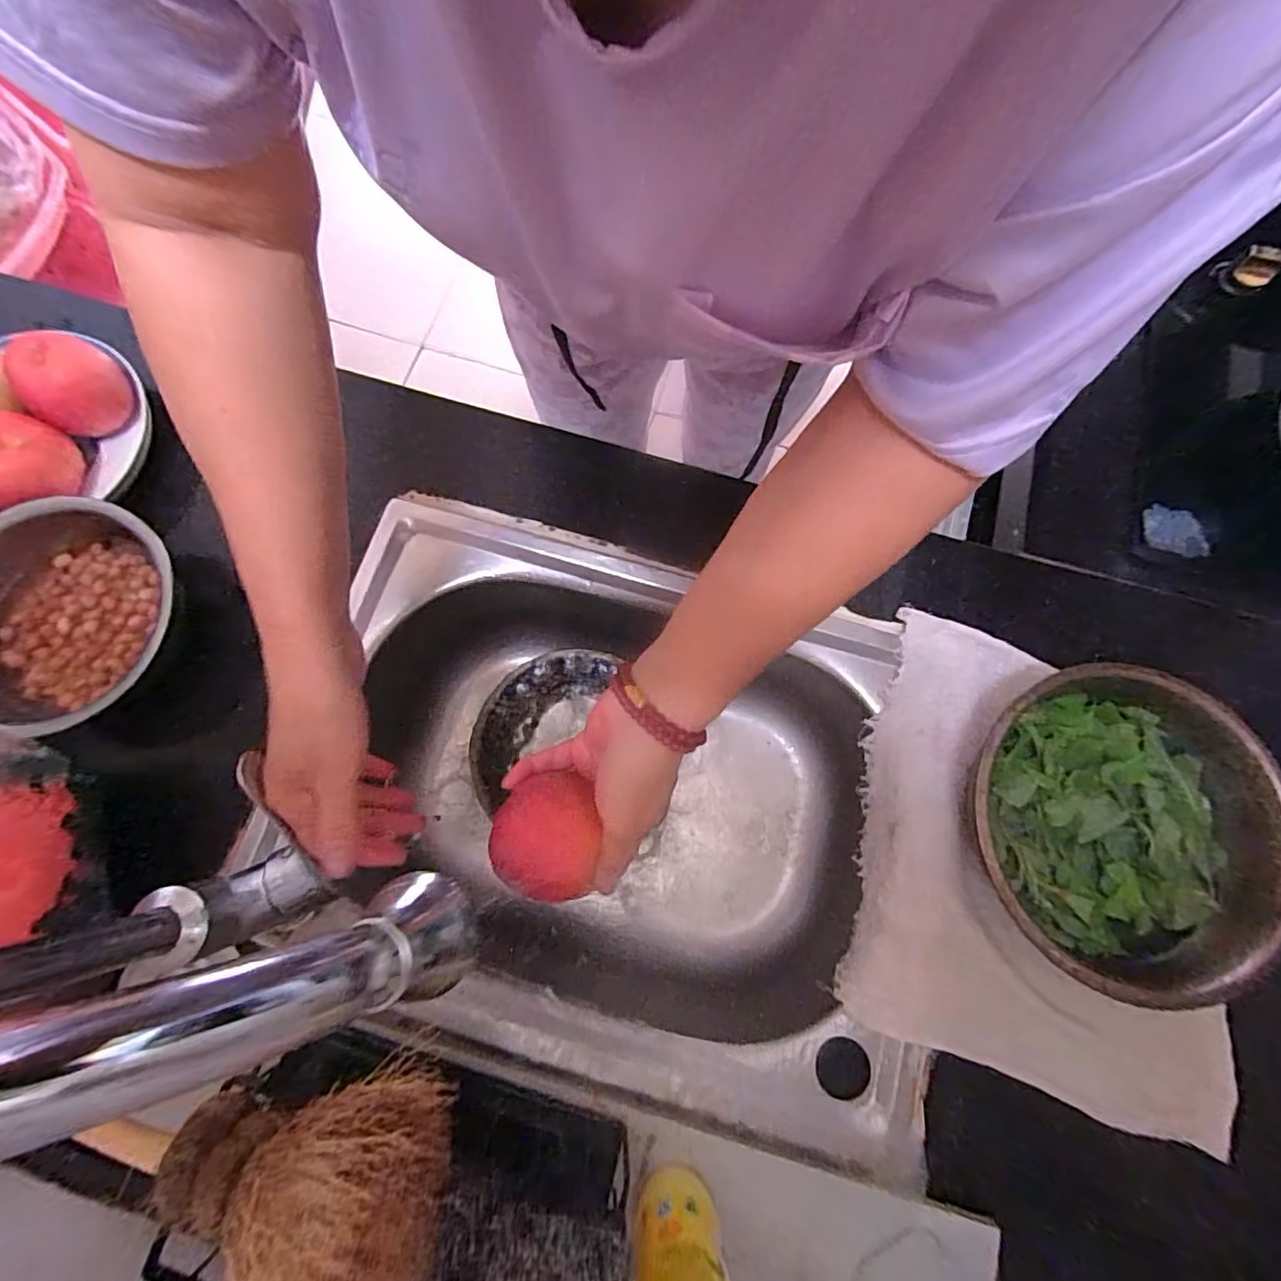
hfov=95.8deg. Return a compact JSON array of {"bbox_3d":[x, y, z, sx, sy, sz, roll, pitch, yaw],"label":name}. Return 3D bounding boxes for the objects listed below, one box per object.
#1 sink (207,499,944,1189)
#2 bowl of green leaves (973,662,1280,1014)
[{"bbox_3d":[-0.014,0.142,0.535,0.524,0.179,0.377,19,76,4],"label":"sink"},{"bbox_3d":[0.341,0.133,0.427,0.213,0.067,0.215,0,75,-1],"label":"bowl of green leaves"}]

